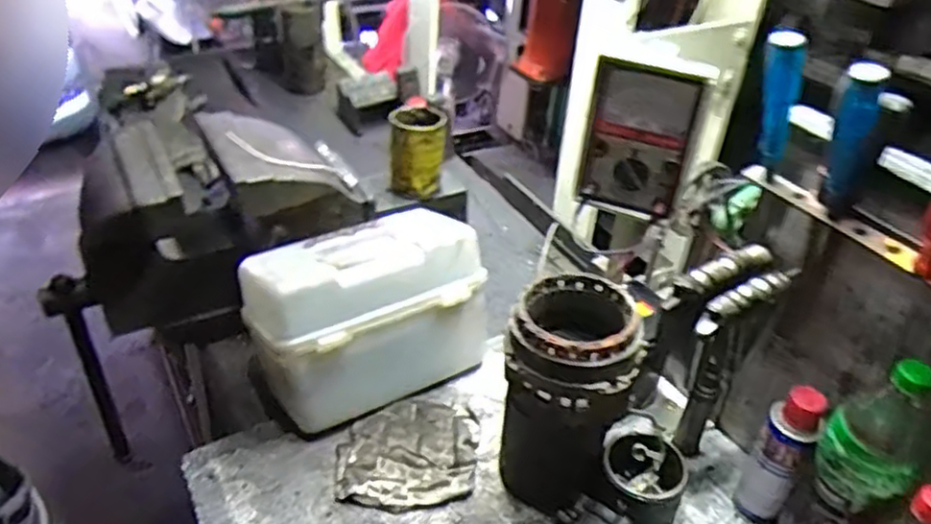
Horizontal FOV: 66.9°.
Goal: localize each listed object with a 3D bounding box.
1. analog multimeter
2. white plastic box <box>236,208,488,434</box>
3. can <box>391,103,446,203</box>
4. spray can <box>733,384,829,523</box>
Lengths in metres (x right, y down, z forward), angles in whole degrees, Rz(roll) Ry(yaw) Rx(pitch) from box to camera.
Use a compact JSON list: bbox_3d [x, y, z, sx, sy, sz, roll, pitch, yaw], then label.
[{"bbox_3d":[0.184,-0.127,0.757,0.100,0.155,0.032,18,40,18],"label":"analog multimeter"},{"bbox_3d":[-0.121,0.061,0.871,0.270,0.179,0.163,-18,43,-26],"label":"white plastic box"},{"bbox_3d":[-0.070,-0.160,1.023,0.077,0.107,0.078,1,37,-3],"label":"can"},{"bbox_3d":[0.316,0.203,0.716,0.048,0.176,0.042,20,40,20],"label":"spray can"}]

